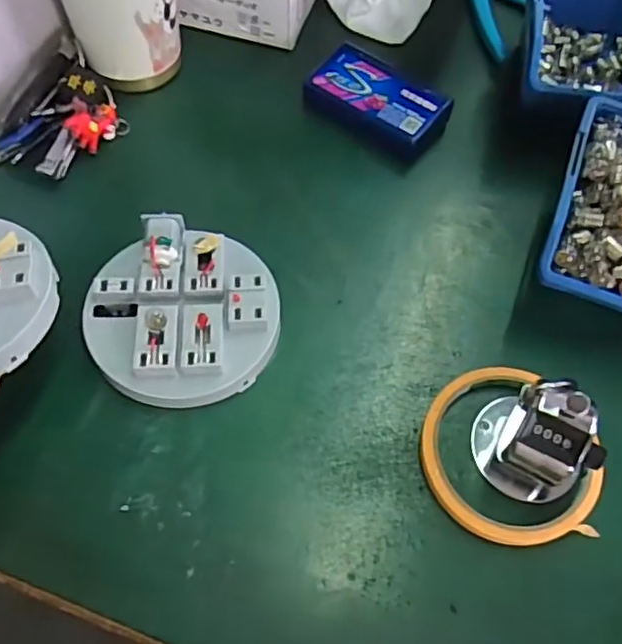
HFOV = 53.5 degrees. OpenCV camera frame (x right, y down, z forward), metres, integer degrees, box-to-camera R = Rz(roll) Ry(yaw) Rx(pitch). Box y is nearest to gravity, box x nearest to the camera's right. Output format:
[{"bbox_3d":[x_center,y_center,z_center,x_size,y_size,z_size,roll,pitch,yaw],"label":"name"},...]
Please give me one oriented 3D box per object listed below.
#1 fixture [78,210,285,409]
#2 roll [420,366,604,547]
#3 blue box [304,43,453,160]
[{"bbox_3d":[-0.070,-0.005,0.333,0.098,0.029,0.098,-1,61,2],"label":"fixture"},{"bbox_3d":[0.099,0.068,0.317,0.084,0.021,0.091,-1,61,2],"label":"roll"},{"bbox_3d":[0.045,-0.151,0.418,0.088,0.021,0.052,36,68,20],"label":"blue box"}]

